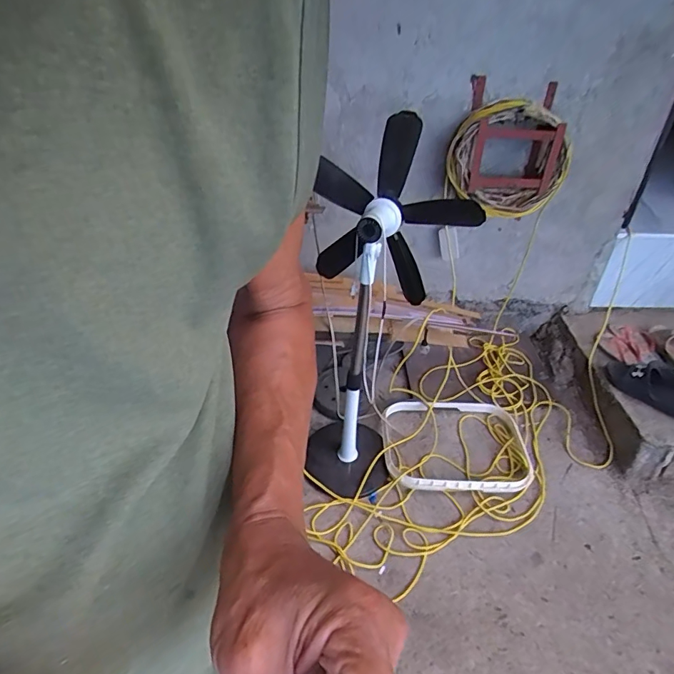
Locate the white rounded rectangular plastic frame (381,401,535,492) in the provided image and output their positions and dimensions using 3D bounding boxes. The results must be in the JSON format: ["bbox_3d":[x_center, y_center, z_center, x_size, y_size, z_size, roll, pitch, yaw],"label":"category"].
[{"bbox_3d":[0.374,0.336,1.480,0.458,0.045,0.350,2,37,0],"label":"white rounded rectangular plastic frame"}]

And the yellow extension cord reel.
[{"bbox_3d":[0.486,-0.517,1.336,0.313,0.308,0.162,4,37,3],"label":"yellow extension cord reel"}]

